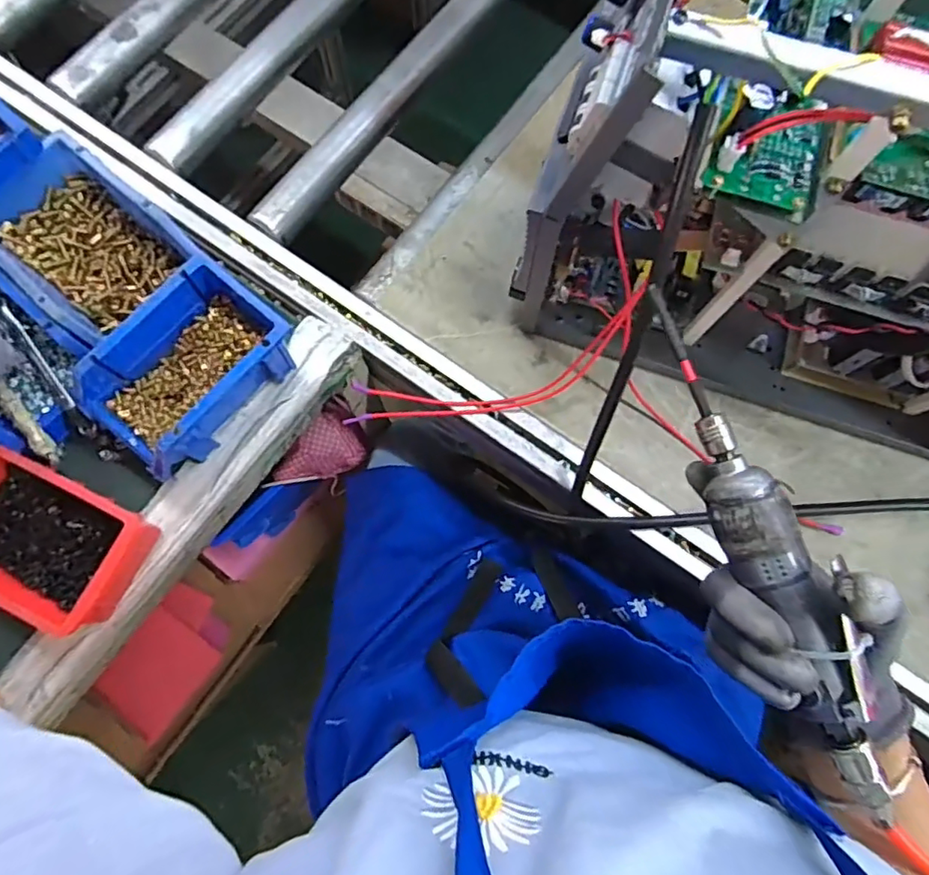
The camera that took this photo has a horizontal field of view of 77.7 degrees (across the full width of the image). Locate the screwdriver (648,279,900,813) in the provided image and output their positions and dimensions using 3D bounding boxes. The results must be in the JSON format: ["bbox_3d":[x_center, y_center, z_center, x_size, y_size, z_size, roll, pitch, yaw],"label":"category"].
[{"bbox_3d":[0.167,0.057,0.324,0.035,0.031,0.292,-22,83,-7],"label":"screwdriver"}]

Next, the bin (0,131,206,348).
[{"bbox_3d":[-0.329,-0.168,0.503,0.162,0.066,0.119,40,78,9],"label":"bin"}]

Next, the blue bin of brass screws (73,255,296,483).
[{"bbox_3d":[-0.231,-0.056,0.486,0.107,0.068,0.157,40,78,9],"label":"blue bin of brass screws"}]

